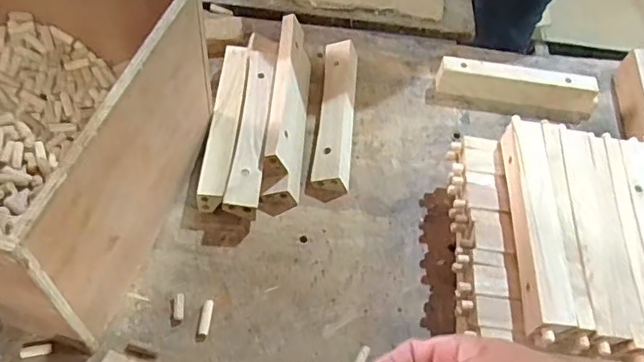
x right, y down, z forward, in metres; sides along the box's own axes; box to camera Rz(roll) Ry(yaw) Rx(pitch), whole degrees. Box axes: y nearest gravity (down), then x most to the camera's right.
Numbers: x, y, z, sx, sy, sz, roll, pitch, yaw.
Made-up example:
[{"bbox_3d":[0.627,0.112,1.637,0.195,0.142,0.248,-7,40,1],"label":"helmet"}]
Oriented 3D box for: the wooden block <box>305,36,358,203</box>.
[{"bbox_3d":[0.020,-0.093,0.795,0.052,0.031,0.251,8,56,-1],"label":"wooden block"}]

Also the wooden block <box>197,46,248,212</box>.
[{"bbox_3d":[-0.125,-0.074,0.754,0.033,0.040,0.241,6,56,-3],"label":"wooden block"}]

